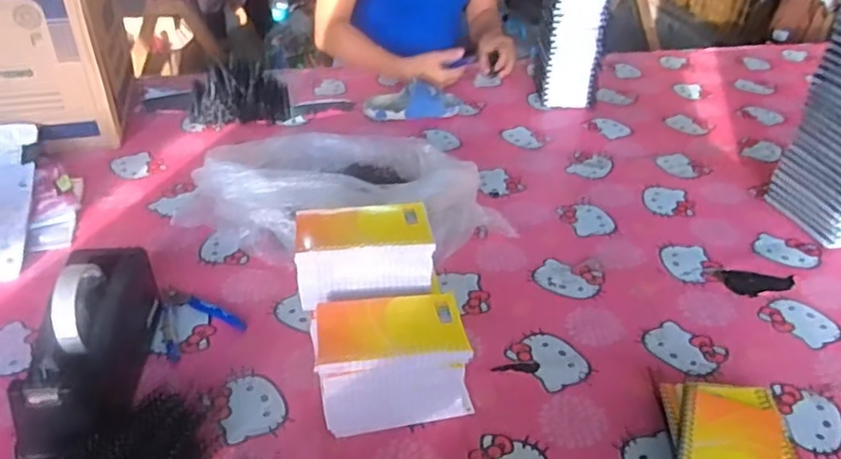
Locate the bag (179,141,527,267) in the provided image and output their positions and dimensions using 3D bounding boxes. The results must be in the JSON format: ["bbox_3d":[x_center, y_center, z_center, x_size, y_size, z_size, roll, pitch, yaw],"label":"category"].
[{"bbox_3d":[-0.115,-0.061,0.852,0.374,0.107,0.310,-16,41,-25],"label":"bag"}]

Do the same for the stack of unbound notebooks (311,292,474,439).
[{"bbox_3d":[-0.023,0.130,0.602,0.147,0.107,0.084,-4,37,-11],"label":"stack of unbound notebooks"}]

